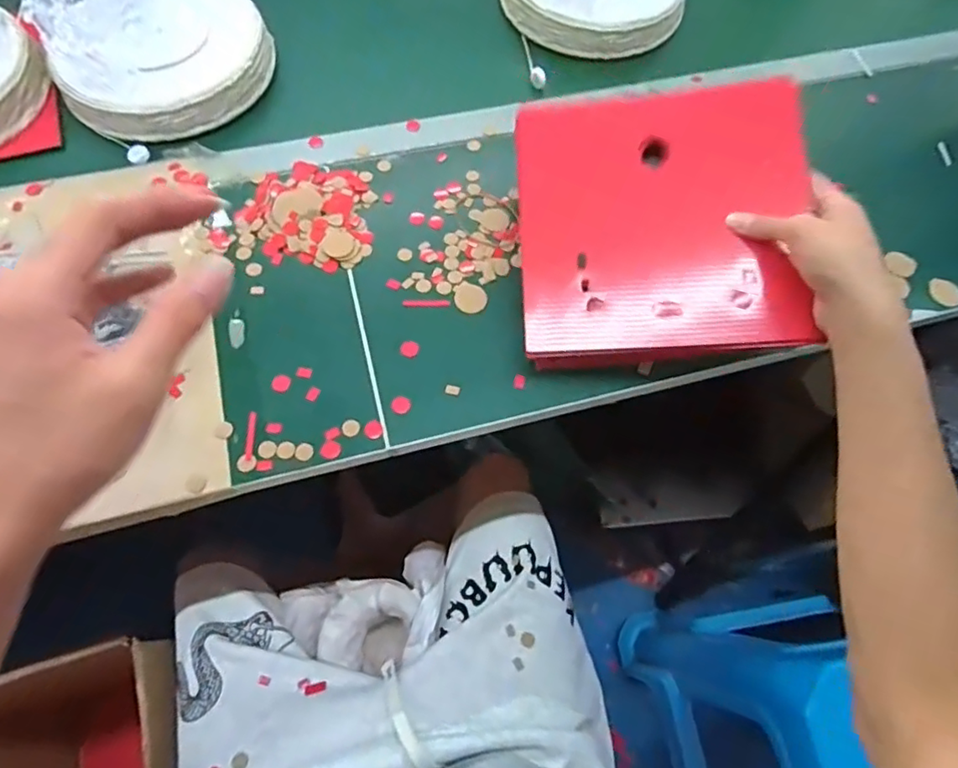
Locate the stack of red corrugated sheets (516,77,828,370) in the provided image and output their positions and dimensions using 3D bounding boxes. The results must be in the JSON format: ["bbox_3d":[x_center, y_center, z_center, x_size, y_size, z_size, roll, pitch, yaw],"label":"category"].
[{"bbox_3d":[0.147,-0.130,0.467,0.221,0.035,0.225,-3,80,3],"label":"stack of red corrugated sheets"}]

